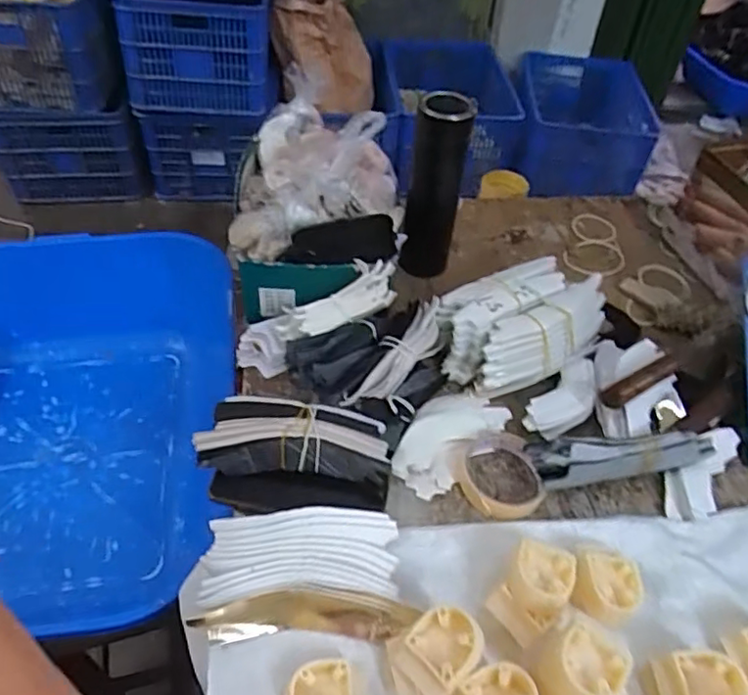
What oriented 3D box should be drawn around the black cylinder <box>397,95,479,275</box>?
[{"bbox_3d":[0.072,-0.182,0.734,0.060,0.226,0.068,13,48,8],"label":"black cylinder"}]

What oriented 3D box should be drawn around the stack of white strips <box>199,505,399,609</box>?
[{"bbox_3d":[-0.061,0.179,0.516,0.157,0.034,0.076,-1,48,-5],"label":"stack of white strips"}]

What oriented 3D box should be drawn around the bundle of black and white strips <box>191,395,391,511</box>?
[{"bbox_3d":[-0.074,0.101,0.571,0.171,0.059,0.110,3,48,-2],"label":"bundle of black and white strips"}]

